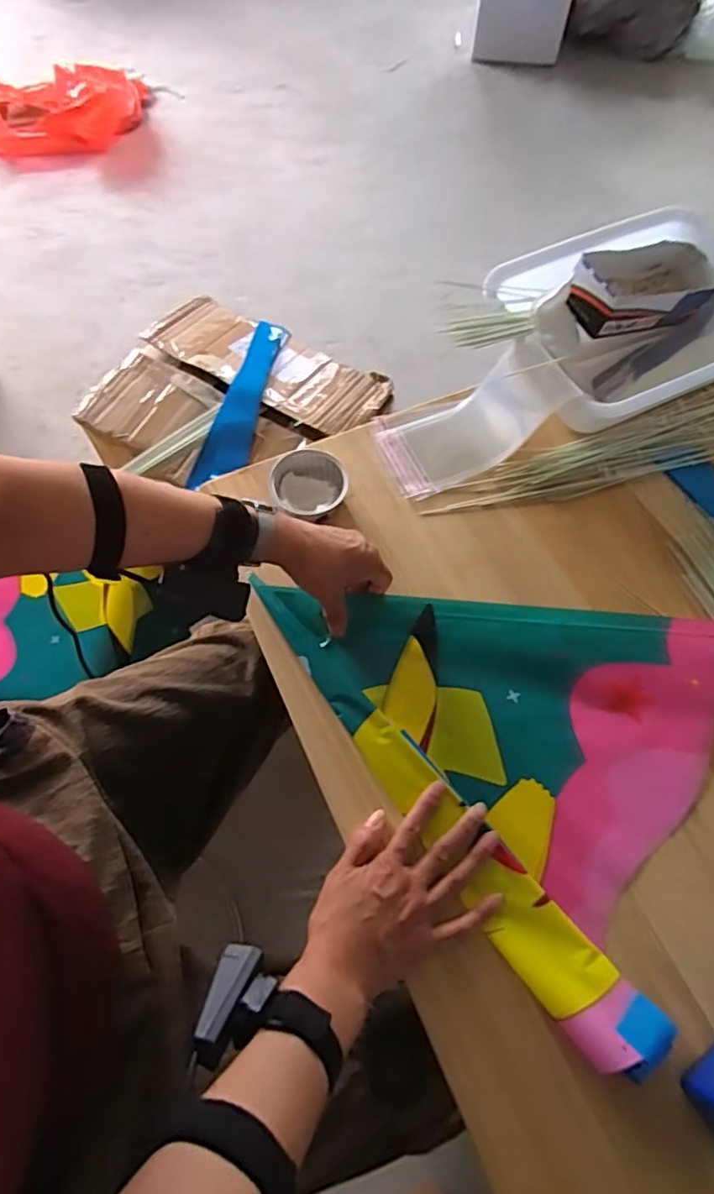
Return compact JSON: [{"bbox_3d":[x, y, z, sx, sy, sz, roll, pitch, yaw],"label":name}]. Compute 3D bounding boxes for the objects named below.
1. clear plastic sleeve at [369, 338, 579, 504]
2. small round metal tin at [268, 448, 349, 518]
[{"bbox_3d":[0.129,-0.203,0.702,0.210,0.048,0.116,-30,66,11],"label":"clear plastic sleeve"},{"bbox_3d":[-0.052,-0.119,0.663,0.081,0.031,0.073,-1,64,-1],"label":"small round metal tin"}]

